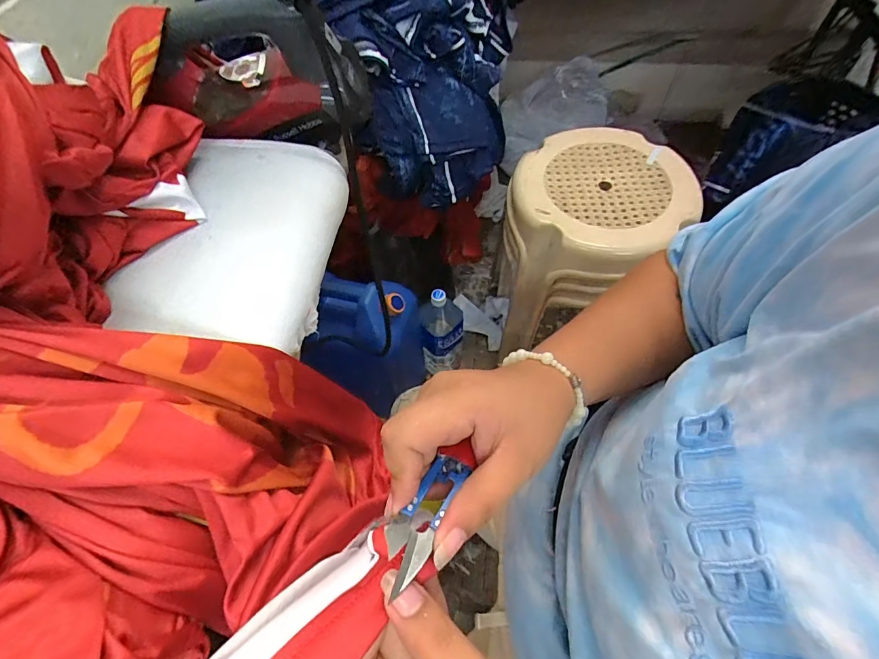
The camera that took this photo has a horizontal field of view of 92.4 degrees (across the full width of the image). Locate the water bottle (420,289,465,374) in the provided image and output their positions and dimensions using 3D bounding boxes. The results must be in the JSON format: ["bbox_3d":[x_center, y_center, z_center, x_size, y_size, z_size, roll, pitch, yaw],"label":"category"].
[{"bbox_3d":[0.012,0.009,1.032,0.088,0.304,0.111,13,61,11],"label":"water bottle"}]

